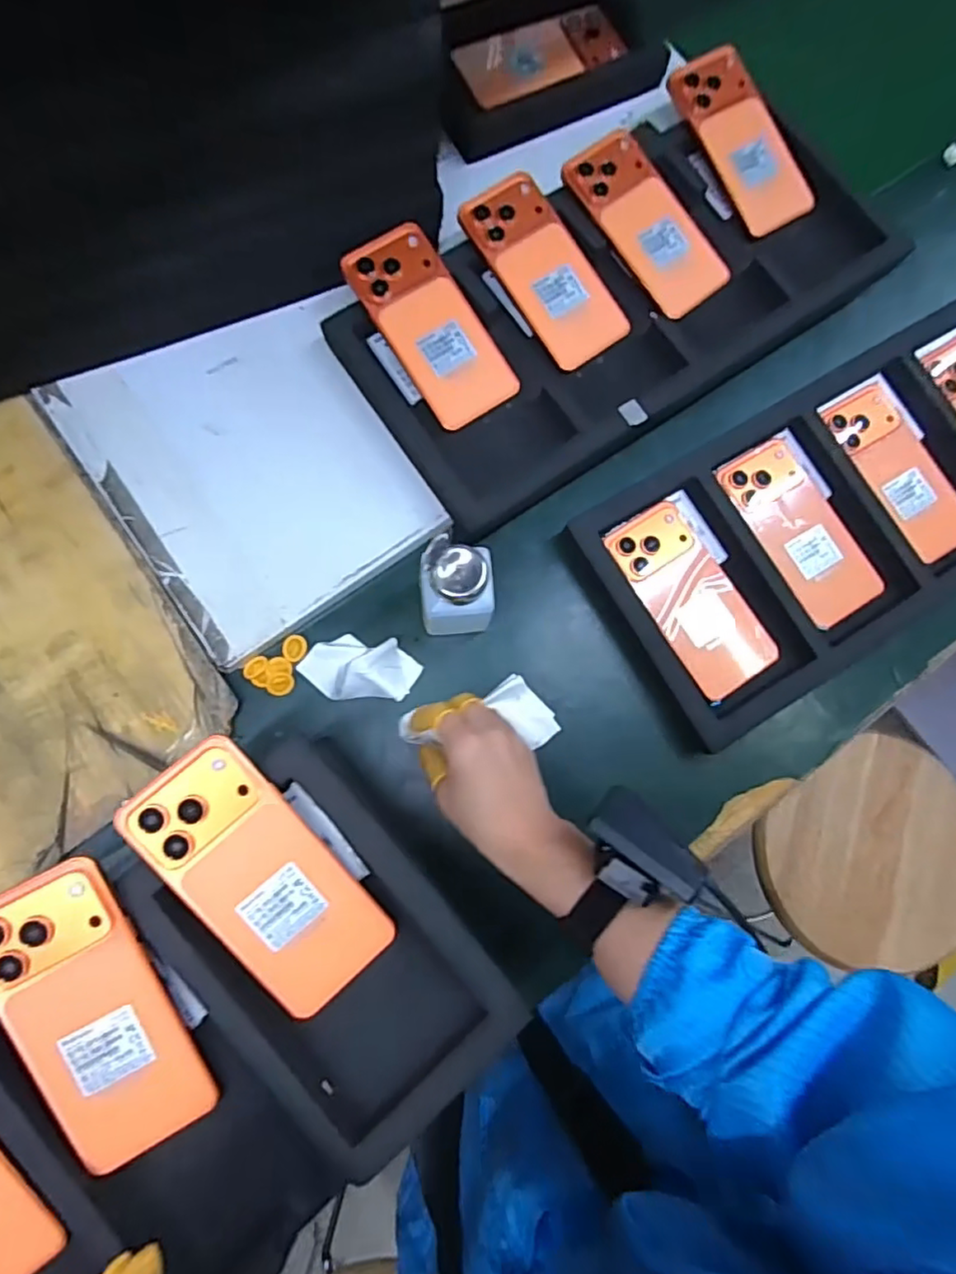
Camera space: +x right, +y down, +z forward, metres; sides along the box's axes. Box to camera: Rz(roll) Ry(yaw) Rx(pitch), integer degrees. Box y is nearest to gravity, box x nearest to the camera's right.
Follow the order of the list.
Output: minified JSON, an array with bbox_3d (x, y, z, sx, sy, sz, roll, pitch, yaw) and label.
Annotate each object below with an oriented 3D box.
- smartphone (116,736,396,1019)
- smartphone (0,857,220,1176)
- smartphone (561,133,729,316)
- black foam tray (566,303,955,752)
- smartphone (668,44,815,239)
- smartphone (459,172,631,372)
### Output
[{"bbox_3d":[-0.125,0.140,0.363,0.073,0.008,0.164,-40,98,-15],"label":"smartphone"},{"bbox_3d":[-0.213,0.208,0.343,0.074,0.007,0.163,-26,95,-12],"label":"smartphone"},{"bbox_3d":[0.155,-0.376,0.561,0.076,0.011,0.169,-38,89,-6],"label":"smartphone"},{"bbox_3d":[0.329,-0.118,0.551,0.466,0.030,0.213,-31,88,-6],"label":"black foam tray"},{"bbox_3d":[0.239,-0.446,0.555,0.074,0.012,0.159,-29,88,-6],"label":"smartphone"},{"bbox_3d":[0.058,-0.312,0.528,0.074,0.011,0.160,-33,89,-6],"label":"smartphone"}]

